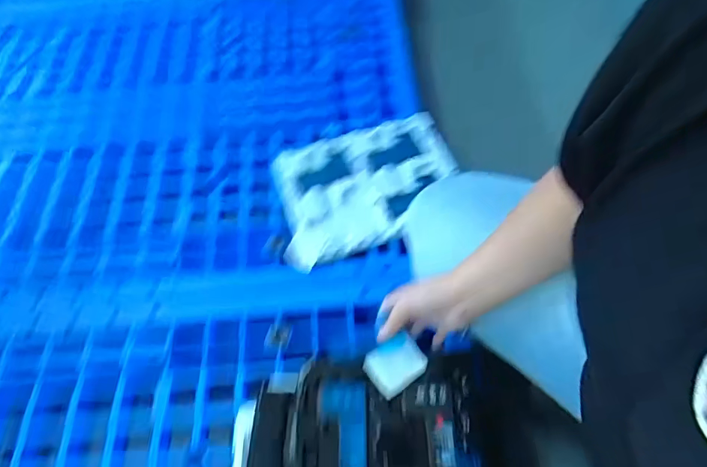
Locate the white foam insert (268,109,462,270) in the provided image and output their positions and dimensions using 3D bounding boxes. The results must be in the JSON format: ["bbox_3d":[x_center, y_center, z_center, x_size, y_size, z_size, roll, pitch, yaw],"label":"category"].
[{"bbox_3d":[0.021,-0.085,0.710,0.291,0.027,0.221,-18,61,-7],"label":"white foam insert"}]

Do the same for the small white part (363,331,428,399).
[{"bbox_3d":[0.051,0.158,0.521,0.068,0.015,0.054,-34,64,-15],"label":"small white part"}]

